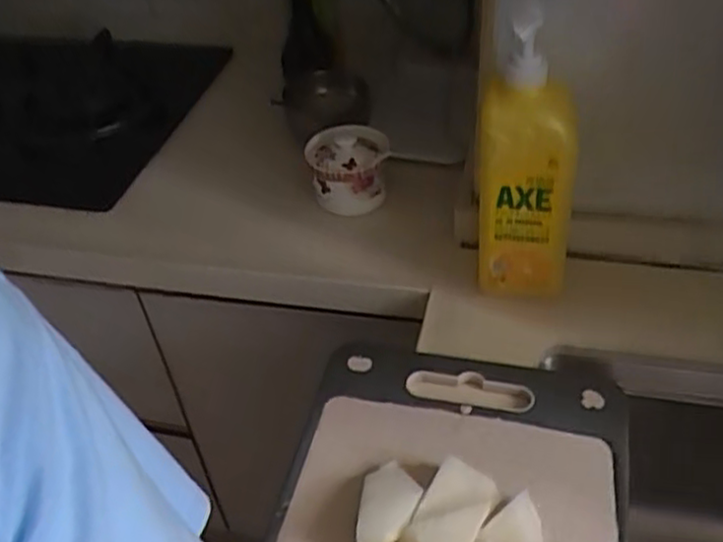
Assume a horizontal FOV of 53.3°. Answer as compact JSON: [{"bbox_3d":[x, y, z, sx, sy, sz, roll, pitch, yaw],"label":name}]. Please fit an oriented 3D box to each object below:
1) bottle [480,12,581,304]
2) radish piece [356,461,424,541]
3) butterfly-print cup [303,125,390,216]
[{"bbox_3d":[0.149,-0.097,0.666,0.096,0.277,0.076,5,43,10],"label":"bottle"},{"bbox_3d":[0.021,0.177,0.539,0.044,0.031,0.075,1,43,6],"label":"radish piece"},{"bbox_3d":[-0.015,-0.117,0.859,0.095,0.083,0.095,-4,42,1],"label":"butterfly-print cup"}]

